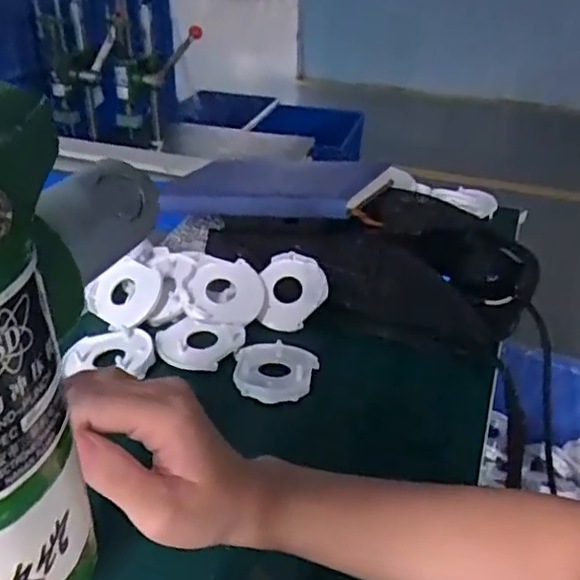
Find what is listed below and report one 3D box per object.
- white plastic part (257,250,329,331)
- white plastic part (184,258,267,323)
[{"bbox_3d":[-0.001,0.002,0.542,0.057,0.008,0.069,34,77,10],"label":"white plastic part"},{"bbox_3d":[-0.054,0.000,0.529,0.068,0.009,0.058,6,62,-17],"label":"white plastic part"}]

